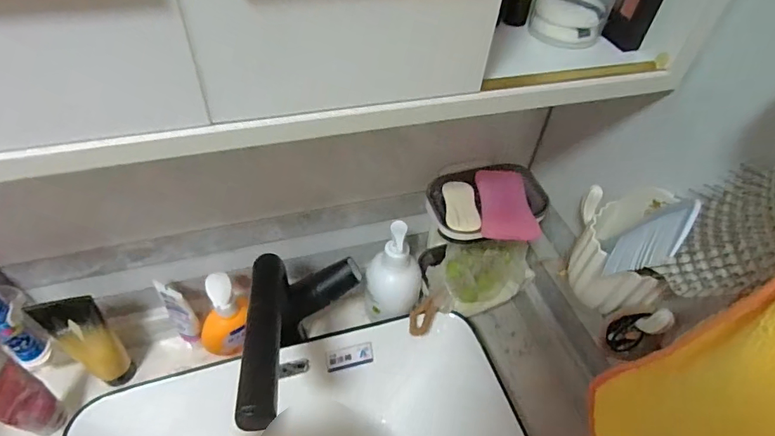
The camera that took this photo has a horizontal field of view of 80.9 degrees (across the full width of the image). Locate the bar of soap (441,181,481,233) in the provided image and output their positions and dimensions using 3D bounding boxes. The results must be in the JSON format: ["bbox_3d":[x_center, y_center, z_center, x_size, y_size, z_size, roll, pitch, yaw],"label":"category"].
[{"bbox_3d":[0.082,-0.012,0.511,0.035,0.013,0.079,3,47,-3],"label":"bar of soap"}]

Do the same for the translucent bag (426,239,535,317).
[{"bbox_3d":[0.117,0.069,0.592,0.132,0.064,0.086,-8,49,-13],"label":"translucent bag"}]

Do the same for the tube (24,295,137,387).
[{"bbox_3d":[-0.331,0.144,0.508,0.047,0.164,0.032,-26,55,-26],"label":"tube"}]

